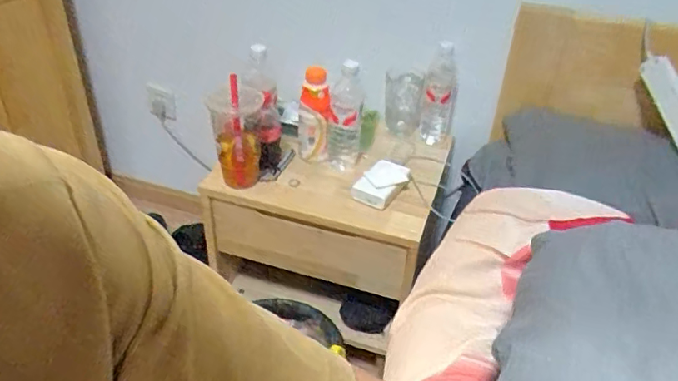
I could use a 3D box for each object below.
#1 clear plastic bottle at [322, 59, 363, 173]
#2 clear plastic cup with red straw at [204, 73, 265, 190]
[{"bbox_3d":[0.009,-0.146,1.054,0.068,0.208,0.072,4,36,2],"label":"clear plastic bottle"},{"bbox_3d":[-0.189,-0.102,1.005,0.097,0.193,0.088,-5,36,-10],"label":"clear plastic cup with red straw"}]

